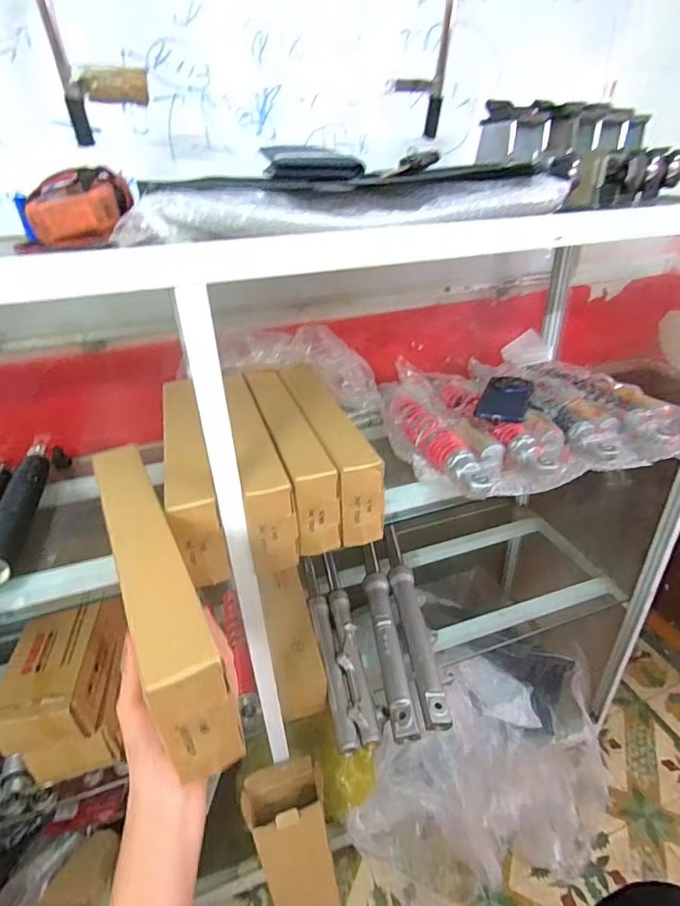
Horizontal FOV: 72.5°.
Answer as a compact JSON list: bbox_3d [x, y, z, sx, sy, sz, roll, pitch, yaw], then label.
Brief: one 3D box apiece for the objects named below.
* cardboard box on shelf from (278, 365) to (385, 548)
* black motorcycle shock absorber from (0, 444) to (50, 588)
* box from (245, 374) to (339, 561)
[{"bbox_3d":[-0.024,-0.018,0.699,0.057,0.111,0.352,-11,31,-14],"label":"cardboard box on shelf"},{"bbox_3d":[-0.443,0.081,0.642,0.038,0.043,0.323,-11,31,-14],"label":"black motorcycle shock absorber"},{"bbox_3d":[-0.077,-0.012,0.684,0.055,0.117,0.350,-11,31,-14],"label":"box"}]

